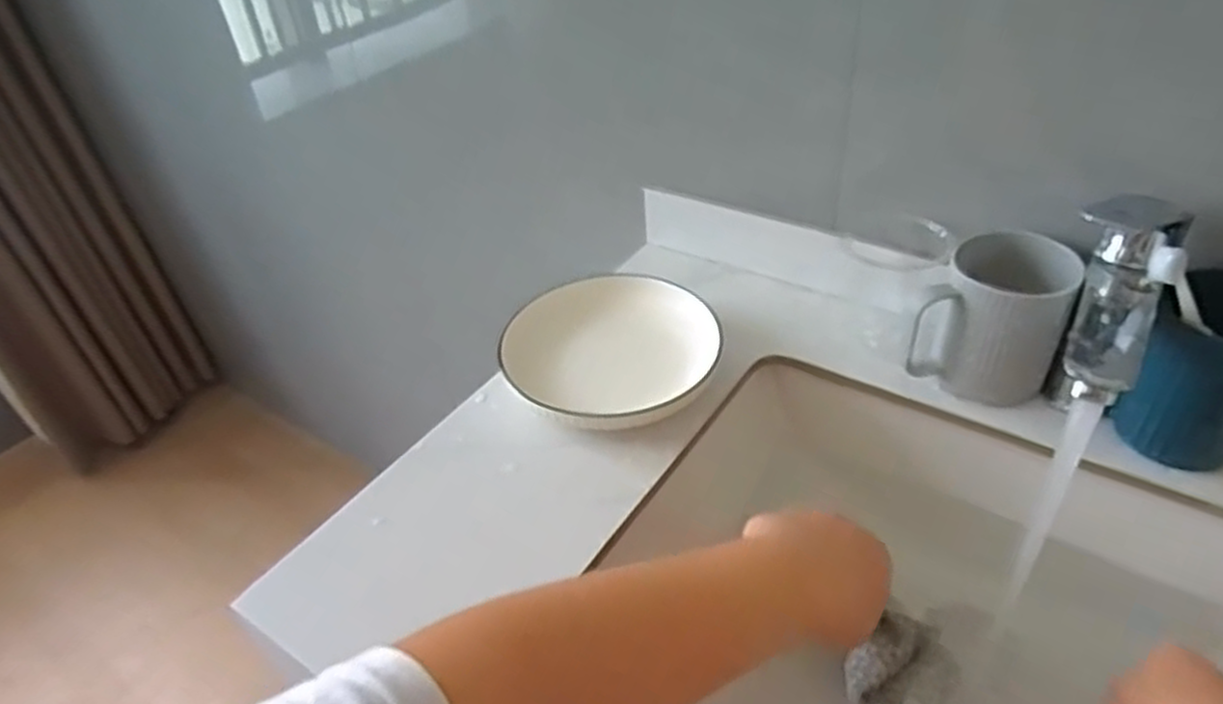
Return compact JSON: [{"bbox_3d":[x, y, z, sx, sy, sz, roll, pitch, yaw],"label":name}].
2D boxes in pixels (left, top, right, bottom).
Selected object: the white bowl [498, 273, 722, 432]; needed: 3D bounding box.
[{"bbox_3d":[-0.001,0.002,0.610,0.165,0.053,0.150,-4,40,3],"label":"white bowl"}]

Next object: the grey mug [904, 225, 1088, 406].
[{"bbox_3d":[0.278,-0.028,0.558,0.093,0.102,0.094,18,46,26],"label":"grey mug"}]

